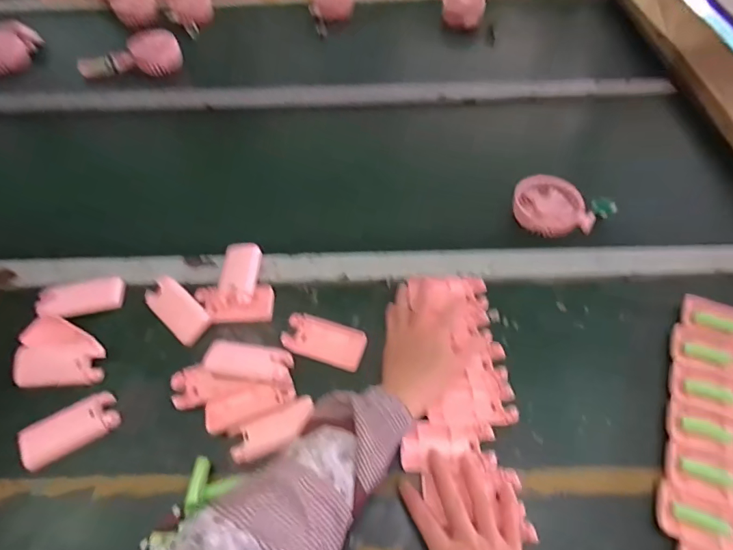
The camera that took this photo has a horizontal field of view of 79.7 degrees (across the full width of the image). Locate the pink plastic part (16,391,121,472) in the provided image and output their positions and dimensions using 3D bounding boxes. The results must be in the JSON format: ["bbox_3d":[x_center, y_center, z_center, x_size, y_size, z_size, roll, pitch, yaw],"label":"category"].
[{"bbox_3d":[-0.316,0.164,0.468,0.093,0.022,0.043,-28,60,-18],"label":"pink plastic part"}]

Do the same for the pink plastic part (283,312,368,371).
[{"bbox_3d":[-0.049,0.079,0.526,0.096,0.016,0.055,15,57,10],"label":"pink plastic part"}]

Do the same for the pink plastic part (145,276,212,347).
[{"bbox_3d":[-0.235,0.041,0.541,0.097,0.016,0.043,37,64,22],"label":"pink plastic part"}]

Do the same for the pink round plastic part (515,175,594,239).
[{"bbox_3d":[0.260,-0.099,0.626,0.097,0.029,0.102,0,56,0],"label":"pink round plastic part"}]

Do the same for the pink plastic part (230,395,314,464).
[{"bbox_3d":[-0.098,0.164,0.464,0.093,0.011,0.036,-23,59,-15],"label":"pink plastic part"}]

